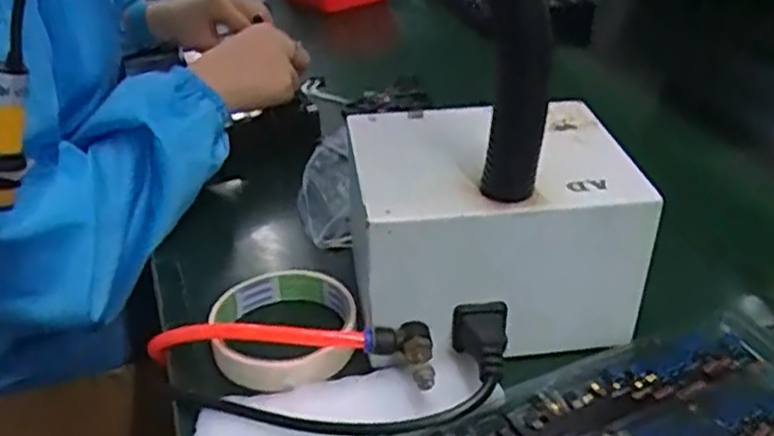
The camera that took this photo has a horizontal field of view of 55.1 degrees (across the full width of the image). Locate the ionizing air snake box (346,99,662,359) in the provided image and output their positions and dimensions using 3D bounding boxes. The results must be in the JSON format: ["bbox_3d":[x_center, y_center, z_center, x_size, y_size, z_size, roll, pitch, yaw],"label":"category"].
[{"bbox_3d":[0.056,0.000,0.446,0.161,0.105,0.127,-3,34,-6],"label":"ionizing air snake box"}]

